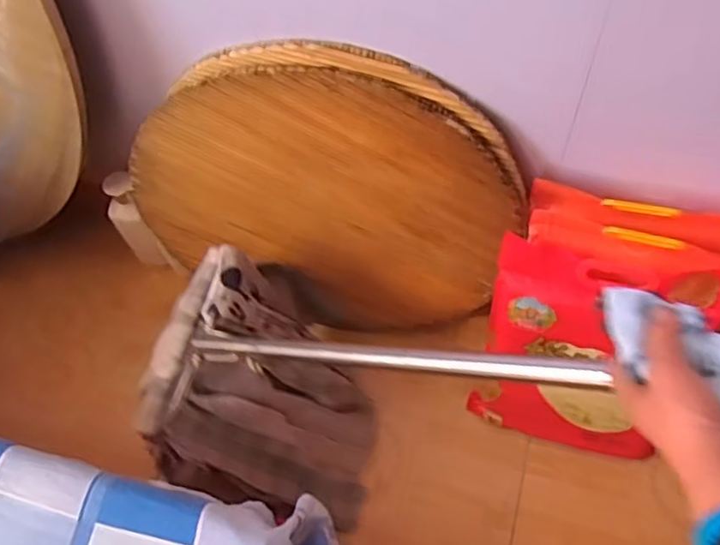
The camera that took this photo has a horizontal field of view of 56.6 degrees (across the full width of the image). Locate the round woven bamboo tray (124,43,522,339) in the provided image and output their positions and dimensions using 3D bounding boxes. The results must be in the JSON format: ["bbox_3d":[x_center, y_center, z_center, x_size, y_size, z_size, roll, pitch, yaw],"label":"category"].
[{"bbox_3d":[-0.067,-0.105,1.025,0.571,0.539,0.029,15,53,4],"label":"round woven bamboo tray"}]

